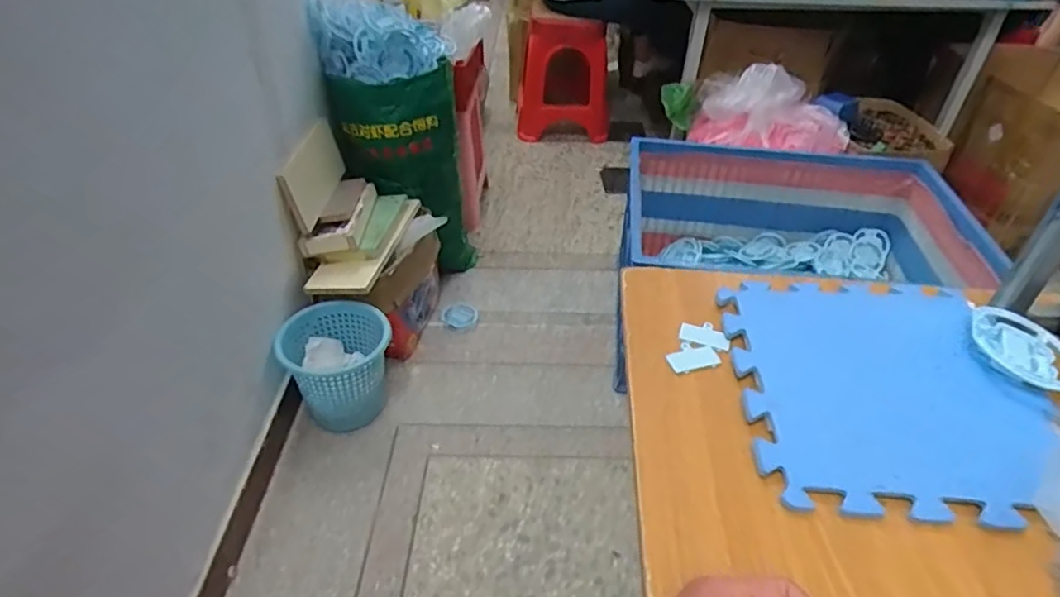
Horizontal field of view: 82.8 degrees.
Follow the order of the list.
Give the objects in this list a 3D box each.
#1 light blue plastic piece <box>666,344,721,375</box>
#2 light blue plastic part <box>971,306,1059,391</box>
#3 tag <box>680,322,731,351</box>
[{"bbox_3d":[0.164,0.059,0.611,0.052,0.006,0.036,-8,41,-13],"label":"light blue plastic piece"},{"bbox_3d":[0.483,0.047,0.590,0.091,0.021,0.087,1,39,-1],"label":"light blue plastic part"},{"bbox_3d":[0.186,0.038,0.633,0.052,0.004,0.036,19,42,20],"label":"tag"}]

